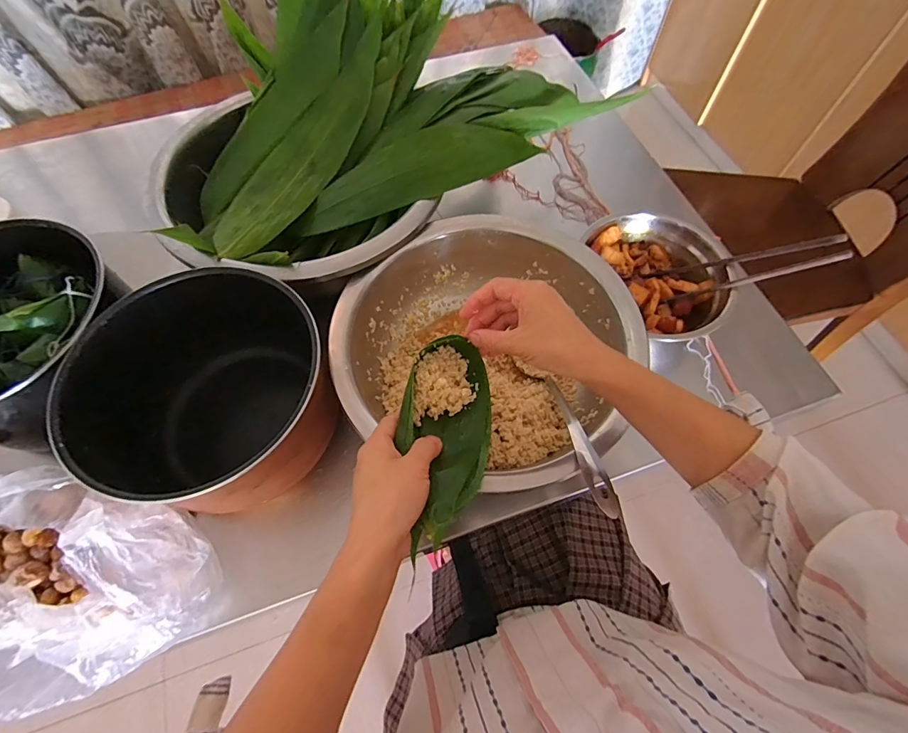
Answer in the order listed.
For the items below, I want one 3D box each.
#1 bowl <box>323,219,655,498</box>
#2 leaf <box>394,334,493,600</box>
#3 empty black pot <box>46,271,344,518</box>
[{"bbox_3d":[0.034,-0.024,0.496,0.318,0.095,0.298,0,63,1],"label":"bowl"},{"bbox_3d":[-0.008,0.052,0.345,0.077,0.039,0.186,2,47,2],"label":"leaf"},{"bbox_3d":[-0.256,0.028,0.459,0.251,0.146,0.230,0,63,1],"label":"empty black pot"}]

